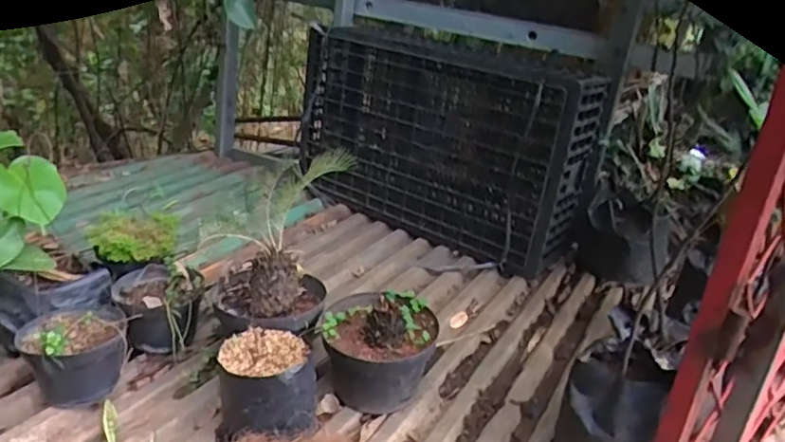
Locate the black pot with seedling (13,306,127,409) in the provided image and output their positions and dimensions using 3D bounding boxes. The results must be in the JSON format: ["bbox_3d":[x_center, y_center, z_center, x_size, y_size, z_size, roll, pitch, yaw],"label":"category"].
[{"bbox_3d":[-0.558,0.233,1.063,0.163,0.140,0.171,7,24,-3],"label":"black pot with seedling"}]

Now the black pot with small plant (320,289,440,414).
[{"bbox_3d":[-0.030,0.241,1.147,0.200,0.191,0.195,9,22,-4],"label":"black pot with small plant"}]

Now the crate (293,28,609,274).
[{"bbox_3d":[0.122,-0.236,1.854,0.904,0.563,0.256,23,26,29],"label":"crate"}]

